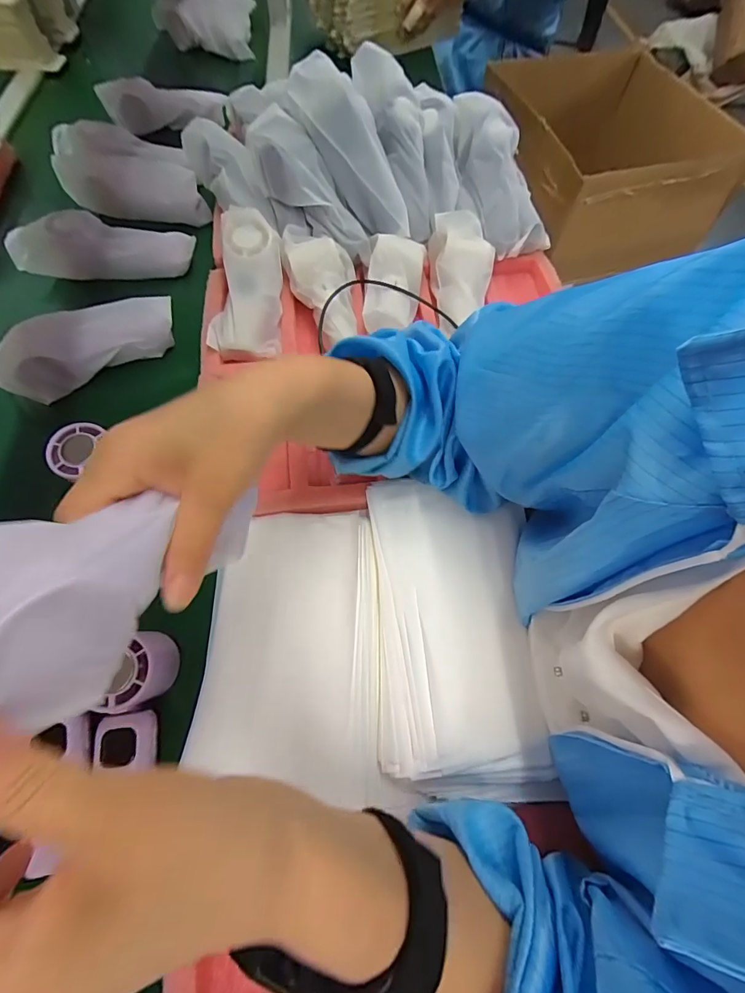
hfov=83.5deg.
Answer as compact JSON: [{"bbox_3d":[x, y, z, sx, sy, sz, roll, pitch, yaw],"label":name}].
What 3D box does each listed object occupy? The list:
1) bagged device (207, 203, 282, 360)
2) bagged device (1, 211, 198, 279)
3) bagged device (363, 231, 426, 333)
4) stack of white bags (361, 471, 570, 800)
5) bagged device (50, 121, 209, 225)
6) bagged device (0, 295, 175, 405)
[{"bbox_3d":[-0.137,-0.233,0.454,0.071,0.028,0.152,2,92,-2],"label":"bagged device"},{"bbox_3d":[-0.325,-0.305,0.510,0.198,0.056,0.055,-2,63,-4],"label":"bagged device"},{"bbox_3d":[0.024,-0.245,0.473,0.058,0.035,0.133,9,63,2],"label":"bagged device"},{"bbox_3d":[0.065,0.099,0.340,0.122,0.026,0.239,1,63,-3],"label":"stack of white bags"},{"bbox_3d":[-0.340,-0.458,0.586,0.208,0.066,0.109,2,63,-2],"label":"bagged device"},{"bbox_3d":[-0.302,-0.162,0.453,0.175,0.070,0.045,-29,68,-17],"label":"bagged device"}]

